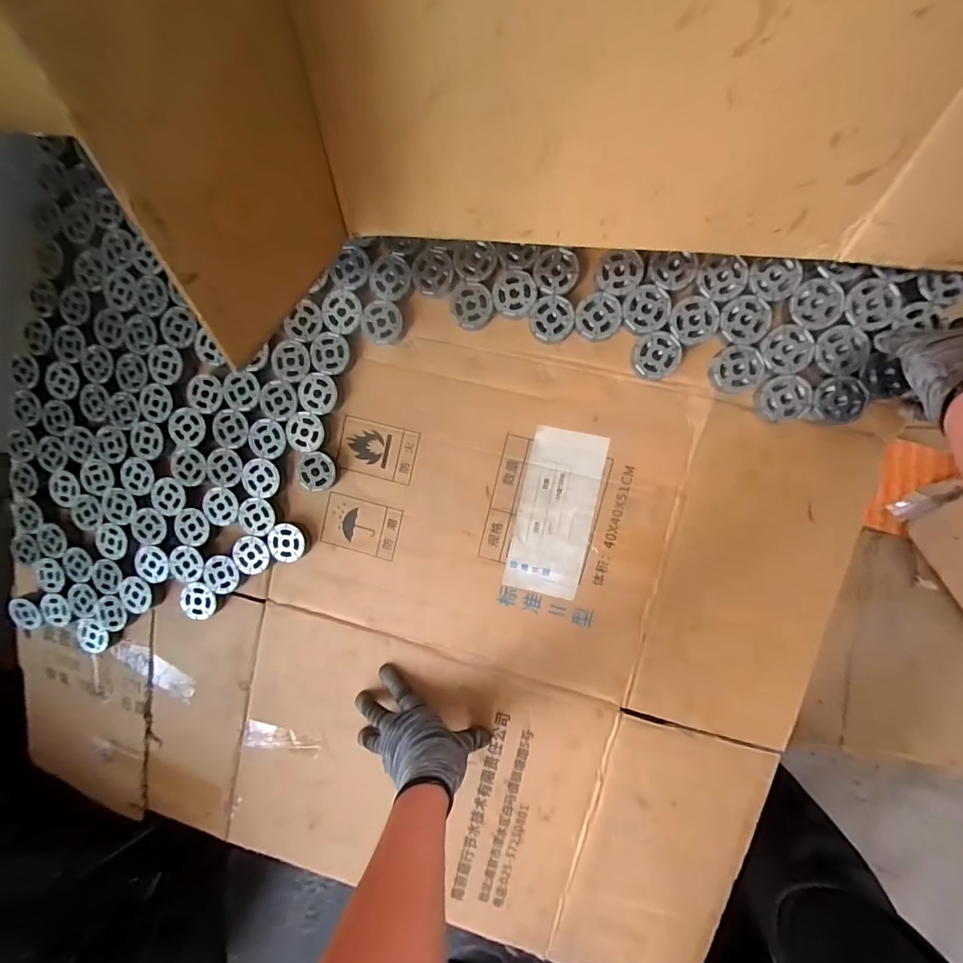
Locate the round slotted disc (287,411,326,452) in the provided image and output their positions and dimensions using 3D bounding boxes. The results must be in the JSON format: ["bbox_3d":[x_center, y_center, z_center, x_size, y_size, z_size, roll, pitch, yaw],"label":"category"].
[{"bbox_3d":[-0.229,-0.064,0.600,0.047,0.011,0.050,2,95,9],"label":"round slotted disc"}]

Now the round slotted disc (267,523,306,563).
[{"bbox_3d":[-0.264,0.084,0.622,0.047,0.010,0.053,4,93,-3],"label":"round slotted disc"}]

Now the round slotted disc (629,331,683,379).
[{"bbox_3d":[0.199,-0.144,0.528,0.053,0.023,0.052,1,95,9],"label":"round slotted disc"}]

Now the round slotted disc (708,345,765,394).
[{"bbox_3d":[0.285,-0.125,0.518,0.054,0.022,0.050,1,95,9],"label":"round slotted disc"}]

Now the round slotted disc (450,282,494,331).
[{"bbox_3d":[-0.011,-0.210,0.549,0.050,0.012,0.052,1,95,9],"label":"round slotted disc"}]

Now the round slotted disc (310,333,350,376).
[{"bbox_3d":[-0.191,-0.161,0.583,0.047,0.013,0.050,1,95,9],"label":"round slotted disc"}]

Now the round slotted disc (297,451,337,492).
[{"bbox_3d":[-0.218,-0.014,0.607,0.047,0.017,0.050,1,96,6],"label":"round slotted disc"}]

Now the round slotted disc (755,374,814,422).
[{"bbox_3d":[0.333,-0.091,0.511,0.052,0.024,0.049,1,95,9],"label":"round slotted disc"}]

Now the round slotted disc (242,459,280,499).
[{"bbox_3d":[-0.292,-0.004,0.608,0.046,0.009,0.049,1,95,9],"label":"round slotted disc"}]

